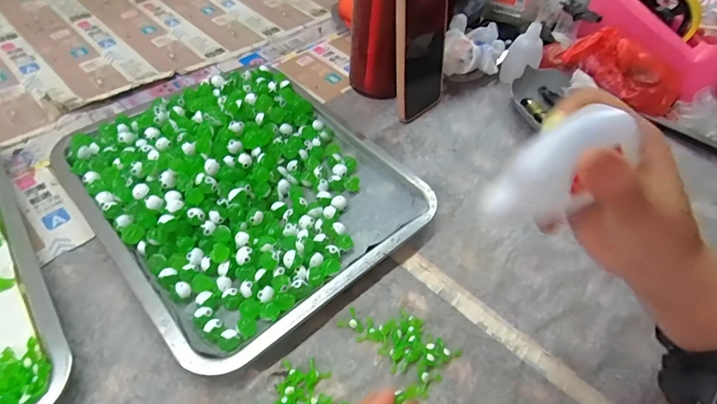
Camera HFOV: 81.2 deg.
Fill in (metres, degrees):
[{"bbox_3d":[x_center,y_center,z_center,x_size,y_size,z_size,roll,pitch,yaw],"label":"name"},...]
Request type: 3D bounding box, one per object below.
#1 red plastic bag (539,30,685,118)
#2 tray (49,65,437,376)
[{"bbox_3d":[0.320,-0.170,0.530,0.167,0.060,0.062,28,53,15],"label":"red plastic bag"},{"bbox_3d":[-0.109,-0.024,0.402,0.260,0.039,0.301,-35,61,-29],"label":"tray"}]

